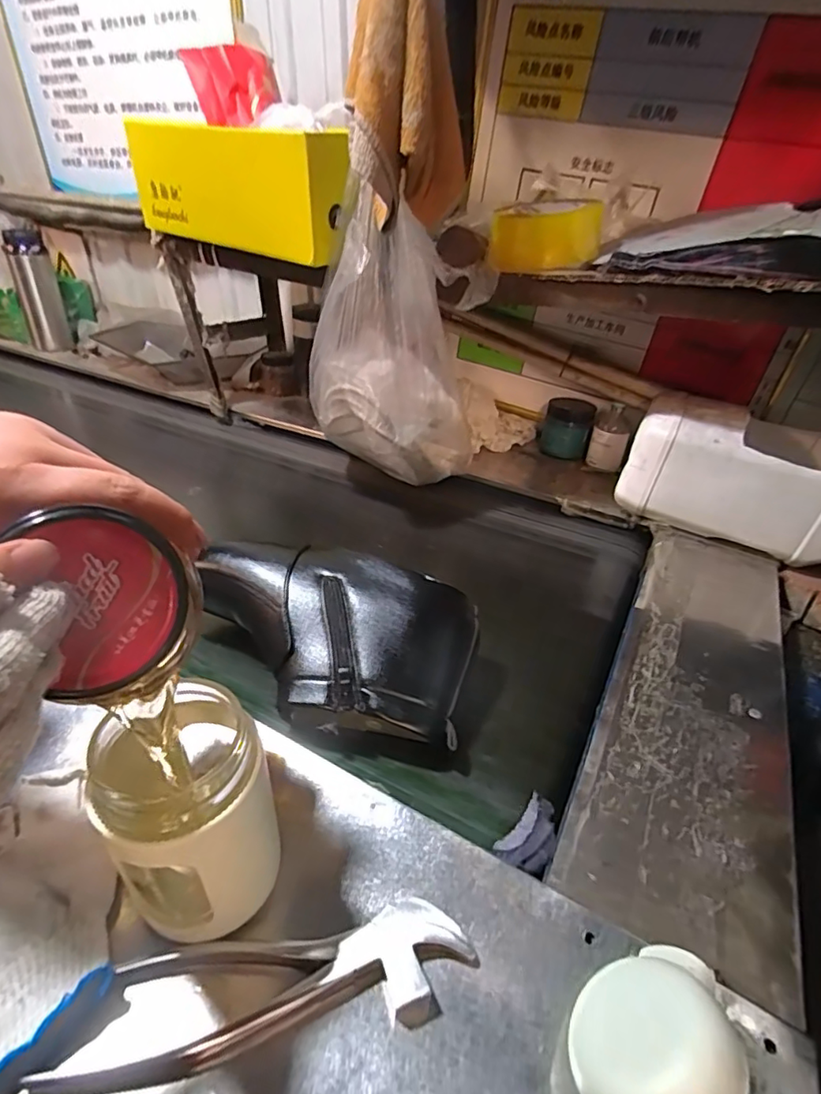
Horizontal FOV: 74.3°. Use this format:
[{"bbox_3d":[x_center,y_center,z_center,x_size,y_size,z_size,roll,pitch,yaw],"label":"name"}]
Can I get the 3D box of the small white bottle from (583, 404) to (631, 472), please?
[{"bbox_3d":[0.295,-0.161,0.806,0.054,0.087,0.058,15,33,18],"label":"small white bottle"}]

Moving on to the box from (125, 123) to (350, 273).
[{"bbox_3d":[-0.210,-0.420,0.643,0.335,0.117,0.059,26,41,30],"label":"box"}]

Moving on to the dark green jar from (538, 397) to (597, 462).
[{"bbox_3d":[0.242,-0.185,0.846,0.079,0.081,0.085,11,35,12],"label":"dark green jar"}]

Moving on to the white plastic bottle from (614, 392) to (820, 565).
[{"bbox_3d":[0.399,-0.087,0.655,0.264,0.140,0.123,18,34,21],"label":"white plastic bottle"}]

